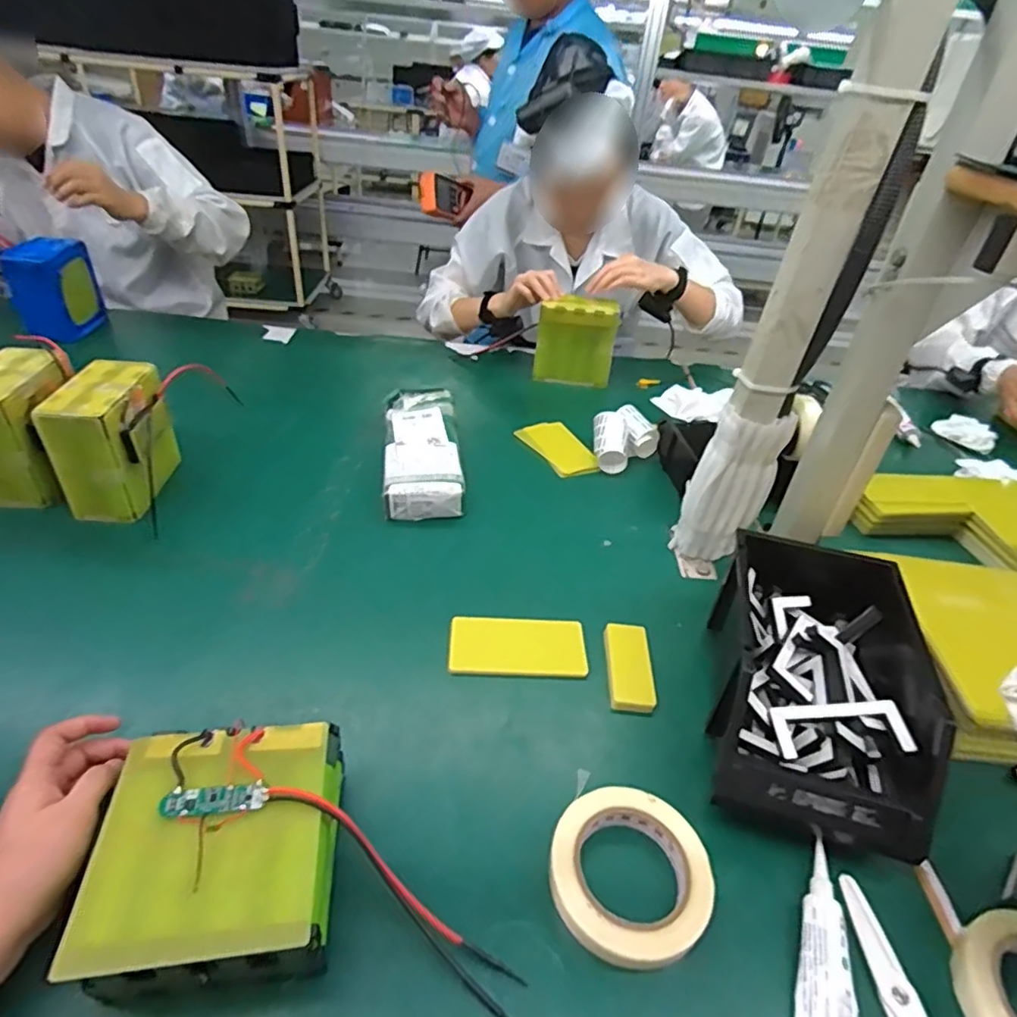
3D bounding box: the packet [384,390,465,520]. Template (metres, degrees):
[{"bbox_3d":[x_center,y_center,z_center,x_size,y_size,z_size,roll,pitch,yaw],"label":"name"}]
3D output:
[{"bbox_3d":[-0.127,-0.085,0.867,0.107,0.053,0.264,-1,37,-10],"label":"packet"}]

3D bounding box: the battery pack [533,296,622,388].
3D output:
[{"bbox_3d":[0.125,-0.307,1.111,0.142,0.141,0.054,10,37,5],"label":"battery pack"}]

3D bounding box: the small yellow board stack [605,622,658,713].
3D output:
[{"bbox_3d":[0.122,0.158,0.609,0.043,0.017,0.098,5,37,-2],"label":"small yellow board stack"}]

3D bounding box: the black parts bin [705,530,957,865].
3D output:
[{"bbox_3d":[0.283,0.143,0.557,0.169,0.103,0.295,14,37,10],"label":"black parts bin"}]

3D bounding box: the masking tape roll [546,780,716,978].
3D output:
[{"bbox_3d":[0.089,0.266,0.447,0.112,0.027,0.119,4,37,-3],"label":"masking tape roll"}]

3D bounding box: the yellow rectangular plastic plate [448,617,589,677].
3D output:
[{"bbox_3d":[0.010,0.142,0.622,0.139,0.010,0.070,4,37,-3],"label":"yellow rectangular plastic plate"}]

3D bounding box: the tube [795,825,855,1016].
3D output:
[{"bbox_3d":[0.214,0.306,0.414,0.035,0.021,0.153,14,37,10],"label":"tube"}]

